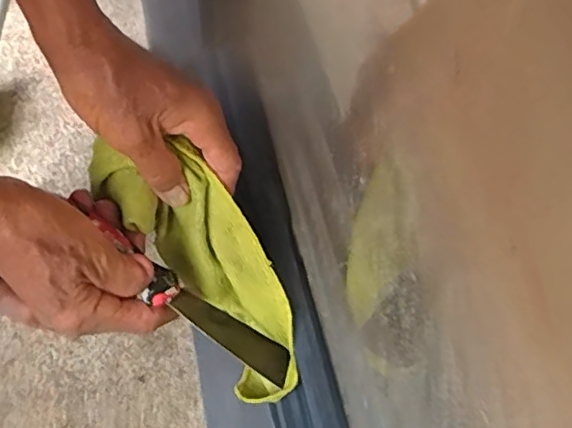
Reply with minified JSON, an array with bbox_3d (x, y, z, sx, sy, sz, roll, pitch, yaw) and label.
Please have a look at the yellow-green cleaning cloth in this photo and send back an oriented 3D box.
[{"bbox_3d":[-0.056,0.033,0.424,0.068,0.057,0.197,-39,96,-23],"label":"yellow-green cleaning cloth"}]

